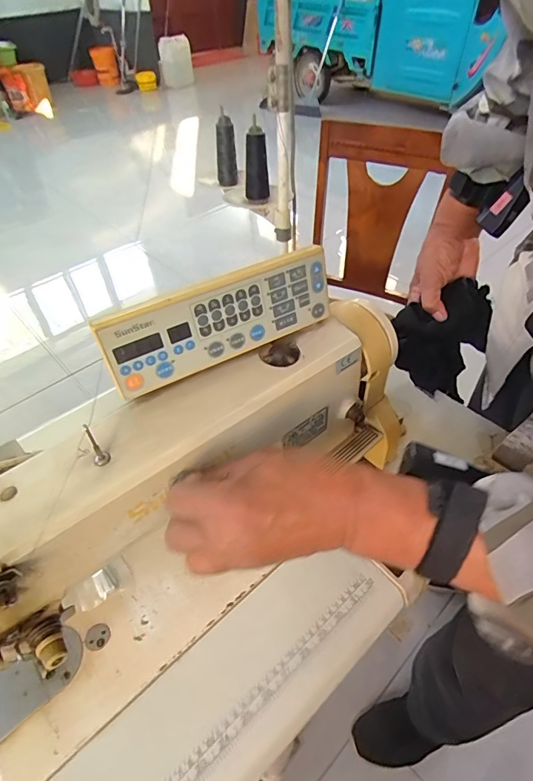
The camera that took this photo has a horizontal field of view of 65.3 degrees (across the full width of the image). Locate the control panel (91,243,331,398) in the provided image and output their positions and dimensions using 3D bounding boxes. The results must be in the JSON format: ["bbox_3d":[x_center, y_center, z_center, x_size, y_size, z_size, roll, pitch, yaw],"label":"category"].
[{"bbox_3d":[-0.035,-0.064,0.369,0.212,0.069,0.022,-25,50,-20],"label":"control panel"}]

